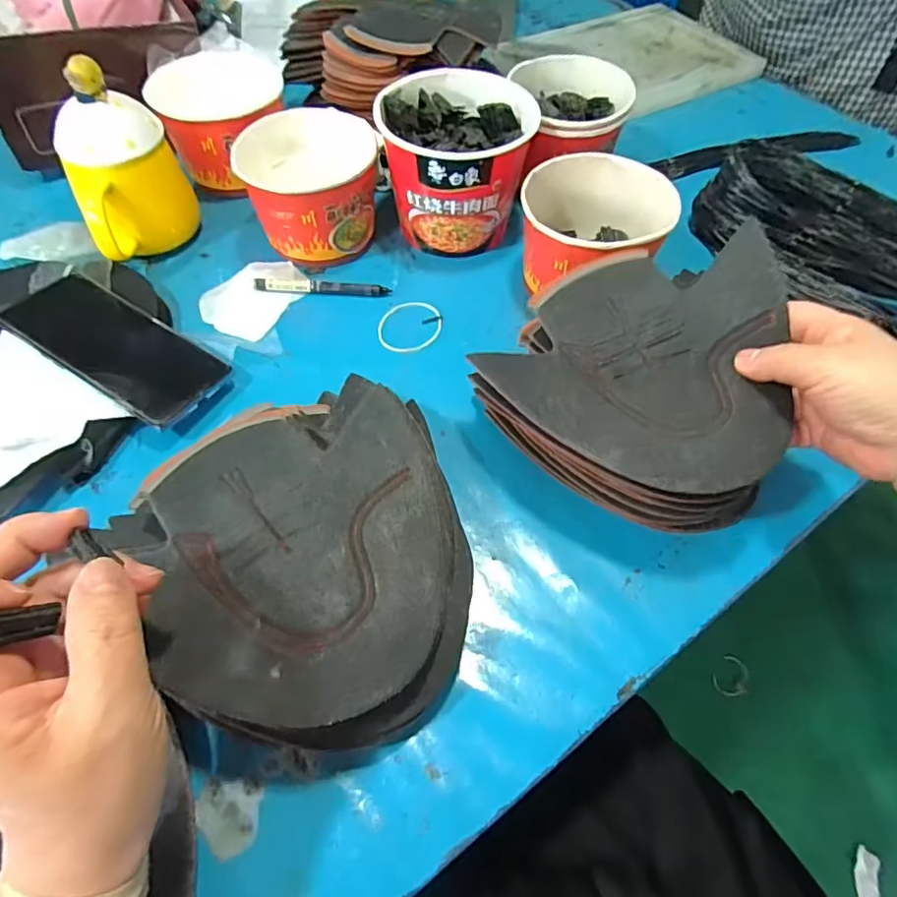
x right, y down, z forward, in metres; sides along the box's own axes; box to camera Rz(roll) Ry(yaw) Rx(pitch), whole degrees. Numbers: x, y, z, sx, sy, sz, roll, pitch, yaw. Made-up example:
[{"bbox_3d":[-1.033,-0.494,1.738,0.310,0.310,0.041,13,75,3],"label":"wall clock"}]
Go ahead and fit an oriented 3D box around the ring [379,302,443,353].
[{"bbox_3d":[-0.032,-0.101,0.460,0.049,0.004,0.056,17,58,9],"label":"ring"}]

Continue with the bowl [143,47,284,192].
[{"bbox_3d":[-0.212,-0.308,0.529,0.100,0.086,0.099,1,57,-1],"label":"bowl"}]

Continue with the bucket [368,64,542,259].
[{"bbox_3d":[0.006,-0.249,0.496,0.126,0.102,0.131,4,57,1],"label":"bucket"}]

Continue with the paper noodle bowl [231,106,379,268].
[{"bbox_3d":[-0.120,-0.229,0.485,0.106,0.091,0.110,1,57,-1],"label":"paper noodle bowl"}]

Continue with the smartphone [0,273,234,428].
[{"bbox_3d":[-0.242,-0.076,0.403,0.154,0.012,0.069,31,58,10],"label":"smartphone"}]

